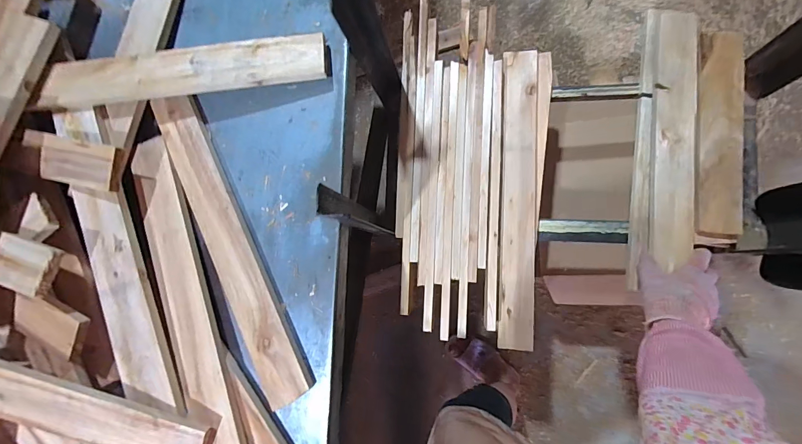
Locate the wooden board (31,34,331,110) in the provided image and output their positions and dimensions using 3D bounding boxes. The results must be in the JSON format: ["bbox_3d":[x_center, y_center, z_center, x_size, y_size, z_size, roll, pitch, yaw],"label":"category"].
[{"bbox_3d":[-0.299,-0.197,0.489,0.389,0.026,0.066,-3,89,3],"label":"wooden board"}]

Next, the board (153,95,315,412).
[{"bbox_3d":[-0.241,0.033,0.504,0.073,0.014,0.445,-25,86,7],"label":"board"}]

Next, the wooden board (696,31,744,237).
[{"bbox_3d":[0.516,-0.142,0.587,0.062,0.022,0.327,4,88,10],"label":"wooden board"}]

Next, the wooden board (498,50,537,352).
[{"bbox_3d":[0.211,-0.043,0.655,0.062,0.019,0.526,1,88,10],"label":"wooden board"}]

